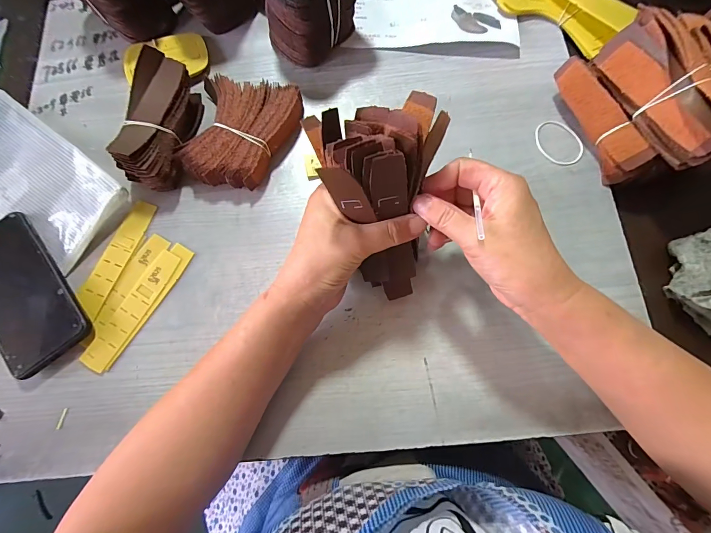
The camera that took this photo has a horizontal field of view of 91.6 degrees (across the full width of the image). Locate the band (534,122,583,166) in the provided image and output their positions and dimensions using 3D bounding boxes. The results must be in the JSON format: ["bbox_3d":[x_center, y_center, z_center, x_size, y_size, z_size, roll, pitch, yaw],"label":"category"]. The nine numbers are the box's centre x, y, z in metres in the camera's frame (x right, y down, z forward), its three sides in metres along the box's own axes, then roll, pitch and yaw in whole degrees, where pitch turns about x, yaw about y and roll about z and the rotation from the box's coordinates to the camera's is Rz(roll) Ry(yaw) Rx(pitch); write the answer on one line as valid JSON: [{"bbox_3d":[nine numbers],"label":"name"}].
[{"bbox_3d":[0.218,-0.134,0.372,0.046,0.004,0.056,-36,76,-8],"label":"band"}]

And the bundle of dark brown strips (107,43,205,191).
[{"bbox_3d":[-0.206,-0.149,0.361,0.053,0.051,0.132,8,75,4],"label":"bundle of dark brown strips"}]

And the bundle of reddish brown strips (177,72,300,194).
[{"bbox_3d":[-0.119,-0.141,0.370,0.107,0.031,0.119,9,75,4],"label":"bundle of reddish brown strips"}]

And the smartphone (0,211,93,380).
[{"bbox_3d":[-0.331,0.024,0.339,0.078,0.010,0.158,-37,76,-8],"label":"smartphone"}]

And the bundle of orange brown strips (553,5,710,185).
[{"bbox_3d":[0.330,-0.172,0.332,0.198,0.093,0.158,-20,75,-4],"label":"bundle of orange brown strips"}]

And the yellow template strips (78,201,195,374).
[{"bbox_3d":[-0.229,0.018,0.347,0.080,0.008,0.153,27,77,9],"label":"yellow template strips"}]

